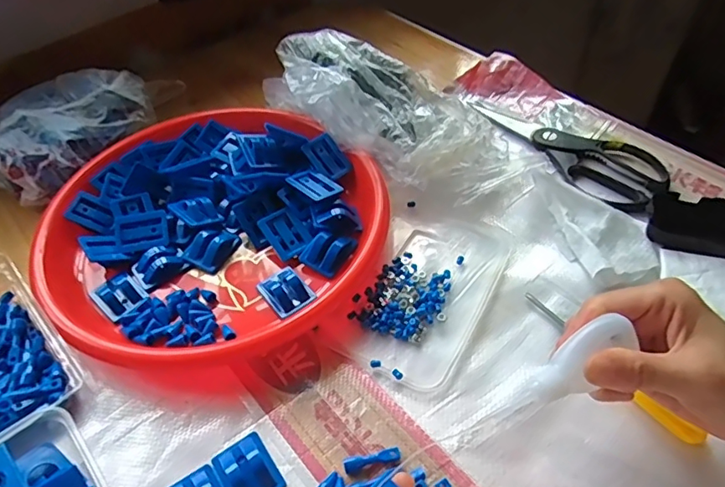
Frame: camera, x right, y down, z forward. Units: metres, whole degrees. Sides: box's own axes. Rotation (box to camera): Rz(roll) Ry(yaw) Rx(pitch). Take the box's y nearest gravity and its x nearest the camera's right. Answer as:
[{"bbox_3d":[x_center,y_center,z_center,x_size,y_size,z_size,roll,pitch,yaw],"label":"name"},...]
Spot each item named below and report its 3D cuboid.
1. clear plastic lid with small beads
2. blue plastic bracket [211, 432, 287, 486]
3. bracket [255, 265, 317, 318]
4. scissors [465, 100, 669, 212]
[{"bbox_3d":[0.054,0.039,0.425,0.092,0.009,0.155,25,54,24],"label":"clear plastic lid with small beads"},{"bbox_3d":[-0.074,0.147,0.342,0.033,0.014,0.044,-30,53,-22],"label":"blue plastic bracket"},{"bbox_3d":[-0.061,0.039,0.426,0.033,0.009,0.036,-36,77,-17],"label":"bracket"},{"bbox_3d":[0.209,-0.104,0.535,0.088,0.013,0.212,-24,51,-18],"label":"scissors"}]

